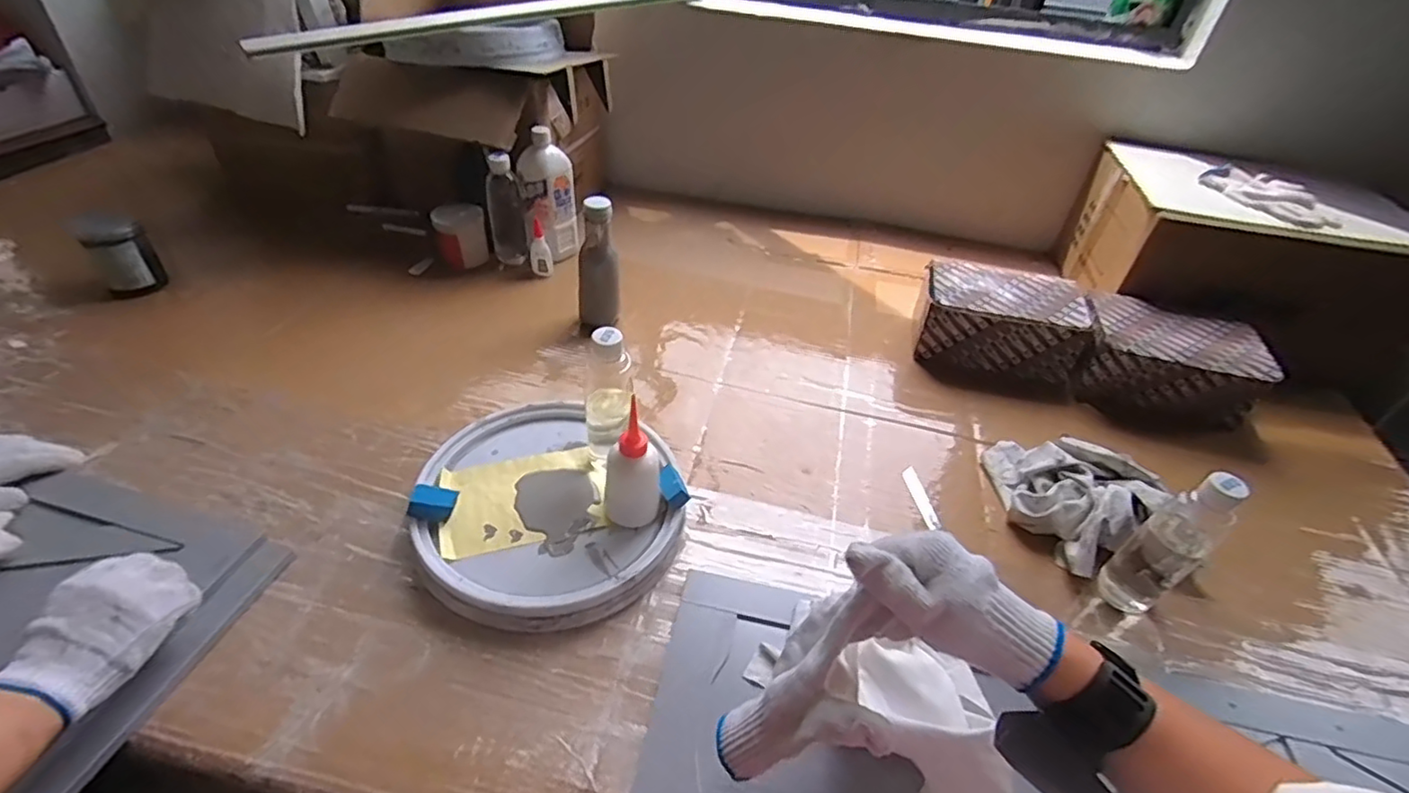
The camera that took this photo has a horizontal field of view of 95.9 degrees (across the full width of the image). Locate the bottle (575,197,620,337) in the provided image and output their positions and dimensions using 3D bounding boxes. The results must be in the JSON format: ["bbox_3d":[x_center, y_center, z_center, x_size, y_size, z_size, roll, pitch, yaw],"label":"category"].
[{"bbox_3d":[-0.165,-0.204,0.988,0.067,0.208,0.052,-7,40,-16],"label":"bottle"}]

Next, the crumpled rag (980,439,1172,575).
[{"bbox_3d":[0.448,0.111,0.797,0.192,0.069,0.199,-21,46,-30],"label":"crumpled rag"}]

